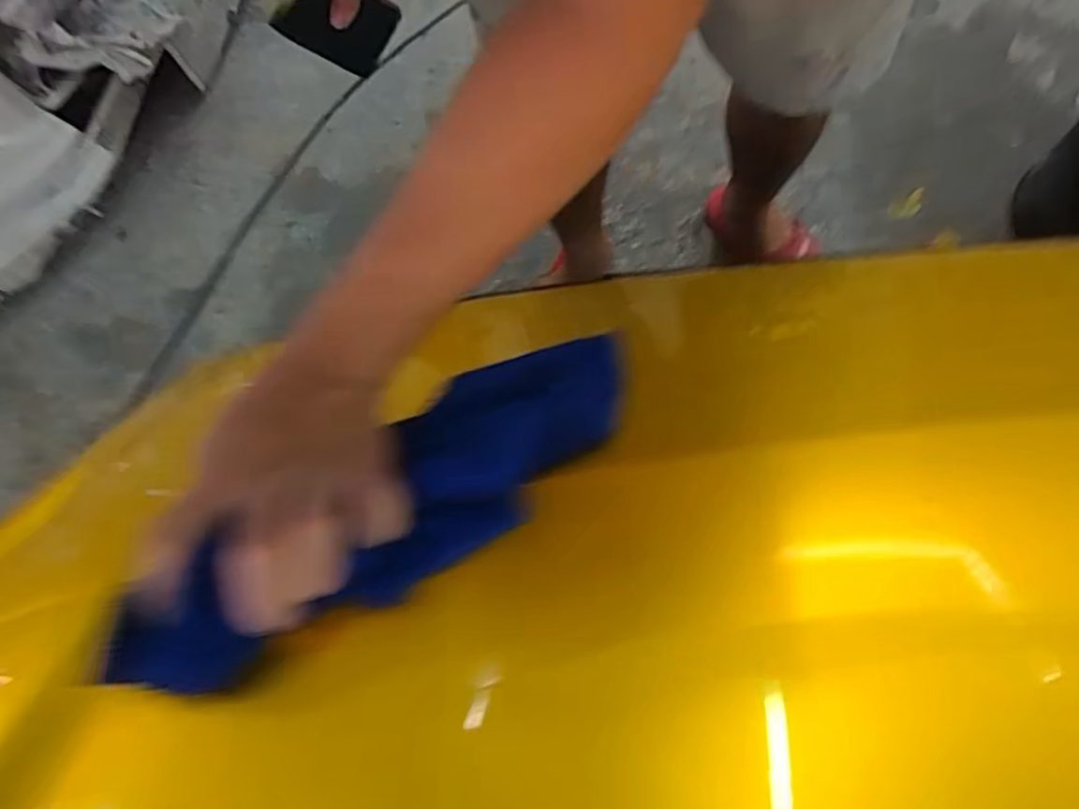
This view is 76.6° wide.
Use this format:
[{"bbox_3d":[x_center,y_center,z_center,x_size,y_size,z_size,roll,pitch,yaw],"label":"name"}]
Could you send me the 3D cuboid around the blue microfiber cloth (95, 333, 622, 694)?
[{"bbox_3d":[-0.059,0.042,0.343,0.294,0.034,0.081,-35,76,-27],"label":"blue microfiber cloth"}]

